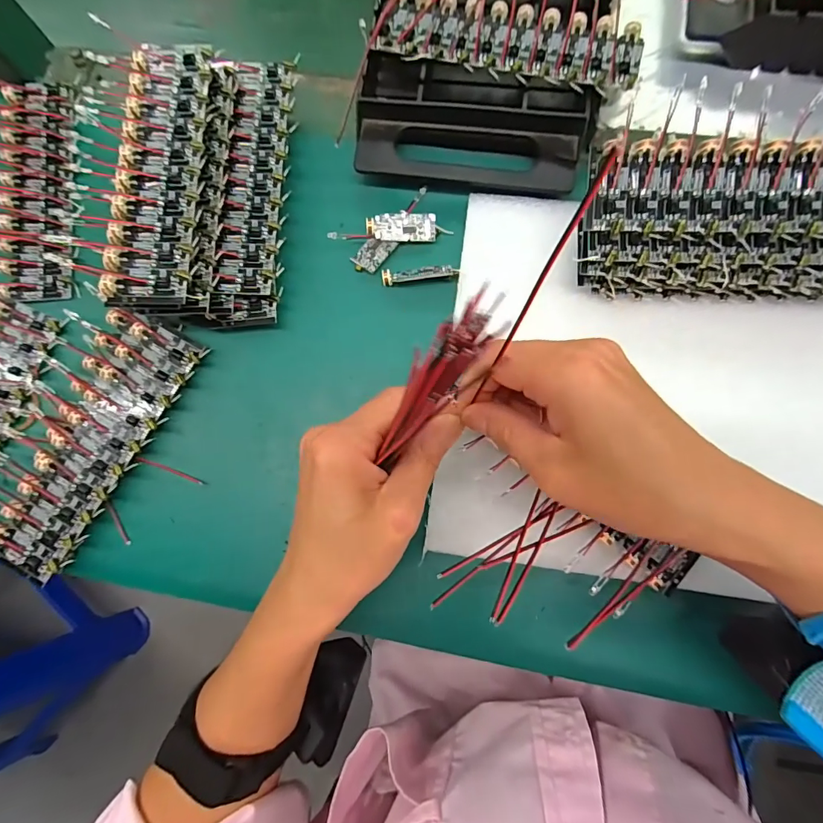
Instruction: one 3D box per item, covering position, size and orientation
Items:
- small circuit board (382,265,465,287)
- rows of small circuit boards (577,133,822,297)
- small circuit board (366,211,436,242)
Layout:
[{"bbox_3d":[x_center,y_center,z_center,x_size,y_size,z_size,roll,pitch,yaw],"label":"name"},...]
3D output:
[{"bbox_3d":[0.006,-0.086,0.269,0.047,0.005,0.010,-4,81,3],"label":"small circuit board"},{"bbox_3d":[0.175,-0.100,0.234,0.166,0.044,0.072,3,84,2],"label":"rows of small circuit boards"},{"bbox_3d":[-0.006,-0.115,0.270,0.043,0.004,0.017,-1,103,-6],"label":"small circuit board"}]

